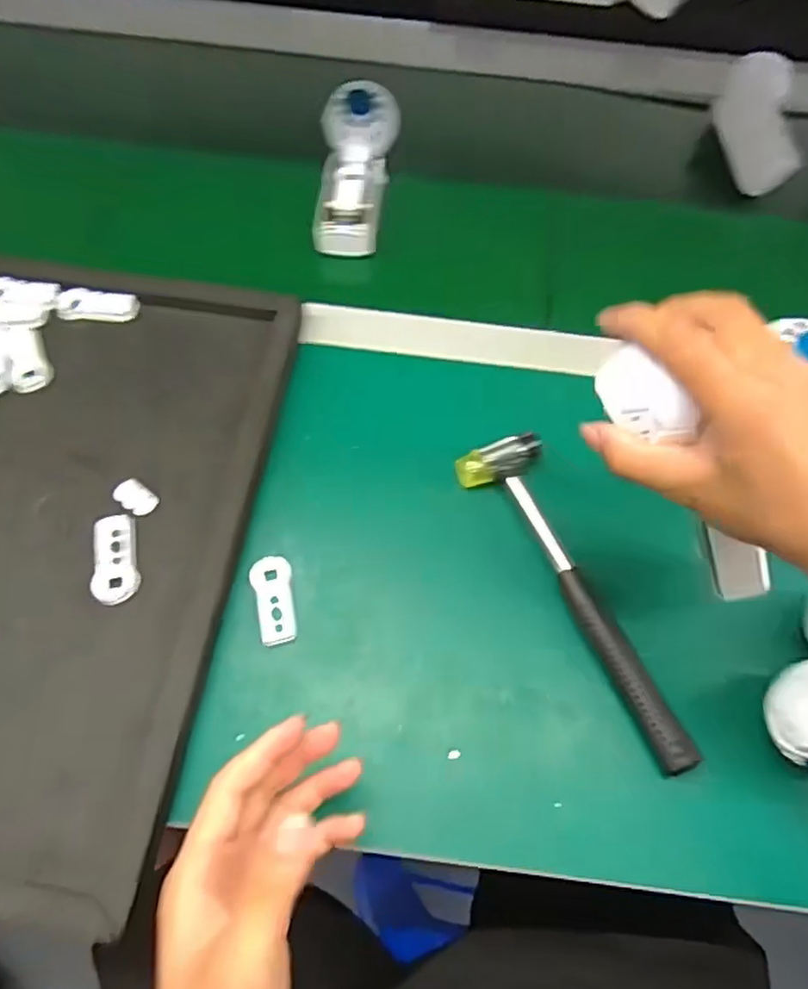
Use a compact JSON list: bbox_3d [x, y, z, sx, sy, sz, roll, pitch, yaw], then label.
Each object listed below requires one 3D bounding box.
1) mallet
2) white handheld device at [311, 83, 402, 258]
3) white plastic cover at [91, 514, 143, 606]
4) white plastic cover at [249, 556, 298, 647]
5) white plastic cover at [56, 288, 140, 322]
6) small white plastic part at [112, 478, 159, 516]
[{"bbox_3d":[0.115,0.065,0.425,0.056,0.026,0.234,-23,69,-13],"label":"mallet"},{"bbox_3d":[-0.041,-0.290,0.573,0.068,0.052,0.156,2,65,-2],"label":"white handheld device"},{"bbox_3d":[-0.186,0.041,0.418,0.028,0.008,0.062,-7,66,-7],"label":"white plastic cover"},{"bbox_3d":[-0.086,0.069,0.423,0.026,0.004,0.058,-7,66,-6],"label":"white plastic cover"},{"bbox_3d":[-0.242,-0.149,0.509,0.062,0.007,0.027,3,65,-2],"label":"white plastic cover"},{"bbox_3d":[-0.181,0.002,0.434,0.030,0.004,0.019,36,68,12],"label":"small white plastic part"}]

